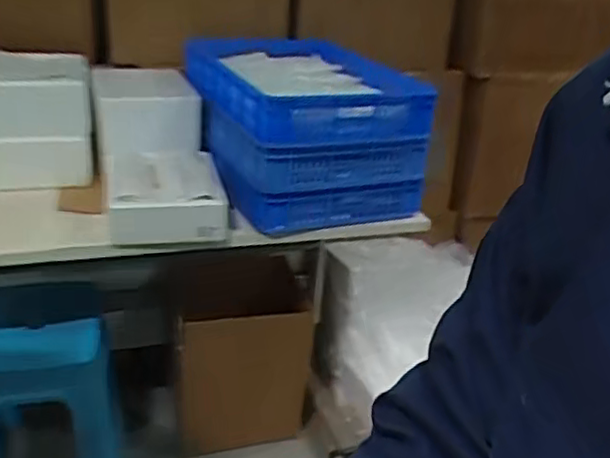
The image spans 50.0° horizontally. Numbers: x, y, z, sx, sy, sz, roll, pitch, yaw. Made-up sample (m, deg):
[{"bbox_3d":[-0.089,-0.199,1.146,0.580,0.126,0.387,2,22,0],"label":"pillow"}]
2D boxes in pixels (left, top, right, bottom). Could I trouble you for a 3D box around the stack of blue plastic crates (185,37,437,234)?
[{"bbox_3d":[-0.007,-0.223,1.464,0.450,0.298,0.473,-7,27,-22],"label":"stack of blue plastic crates"}]

